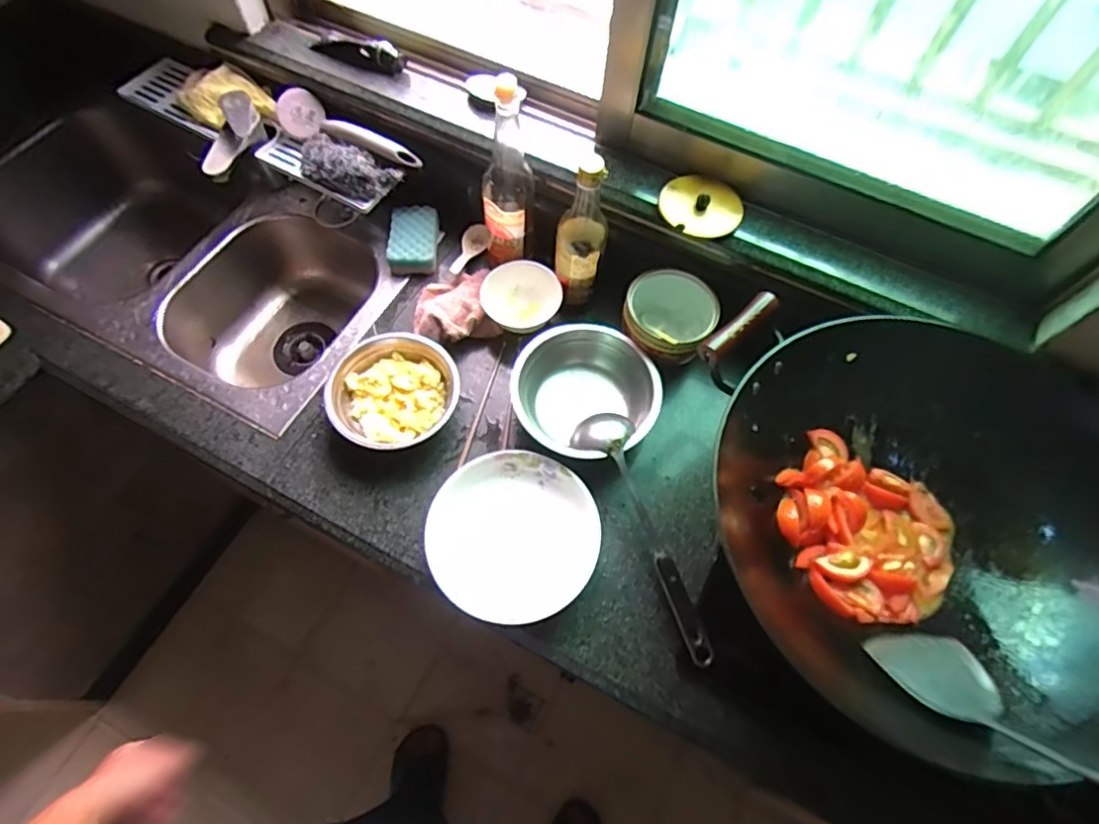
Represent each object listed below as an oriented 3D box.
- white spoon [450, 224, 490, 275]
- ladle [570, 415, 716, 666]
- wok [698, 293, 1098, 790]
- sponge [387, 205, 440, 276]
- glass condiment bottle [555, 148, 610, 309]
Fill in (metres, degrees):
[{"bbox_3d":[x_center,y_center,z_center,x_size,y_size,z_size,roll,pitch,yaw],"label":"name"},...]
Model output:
[{"bbox_3d":[-0.128,-0.258,0.905,0.038,0.020,0.123,15,49,6],"label":"white spoon"},{"bbox_3d":[0.108,0.145,0.695,0.077,0.060,0.318,-14,65,-8],"label":"ladle"},{"bbox_3d":[0.404,0.112,0.617,0.425,0.136,0.452,-1,64,-2],"label":"wok"},{"bbox_3d":[-0.214,-0.271,0.901,0.072,0.030,0.114,2,64,-1],"label":"sponge"},{"bbox_3d":[0.043,-0.235,0.757,0.063,0.216,0.058,7,64,2],"label":"glass condiment bottle"}]

